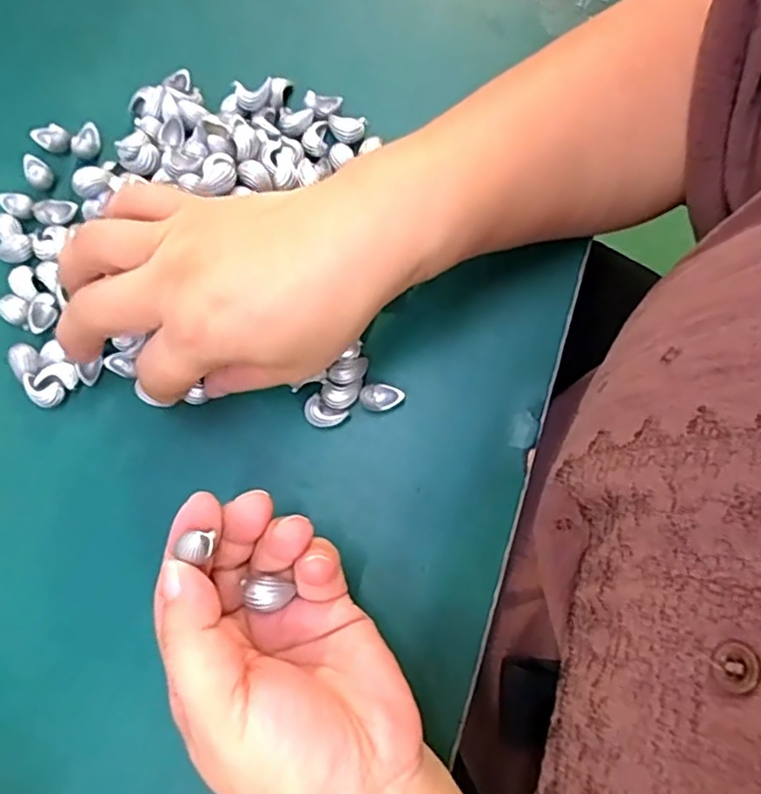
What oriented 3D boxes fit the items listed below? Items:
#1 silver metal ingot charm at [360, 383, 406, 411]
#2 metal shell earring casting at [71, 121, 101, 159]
[{"bbox_3d":[0.001,0.000,0.290,0.020,0.011,0.012,1,77,0],"label":"silver metal ingot charm"},{"bbox_3d":[-0.150,-0.132,0.322,0.010,0.012,0.021,9,77,2],"label":"metal shell earring casting"}]

